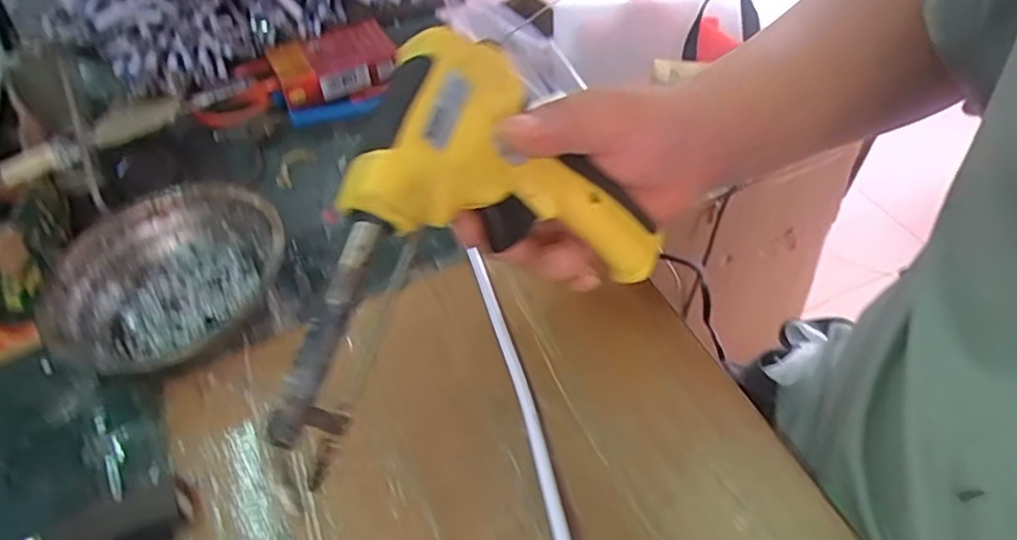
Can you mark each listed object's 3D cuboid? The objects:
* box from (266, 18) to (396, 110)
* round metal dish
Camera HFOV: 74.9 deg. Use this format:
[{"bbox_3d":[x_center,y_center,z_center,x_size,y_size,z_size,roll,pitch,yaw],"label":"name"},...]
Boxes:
[{"bbox_3d":[-0.131,-0.159,0.504,0.093,0.026,0.069,-25,50,-12],"label":"box"},{"bbox_3d":[-0.190,0.006,0.374,0.120,0.037,0.125,-4,49,5],"label":"round metal dish"}]

